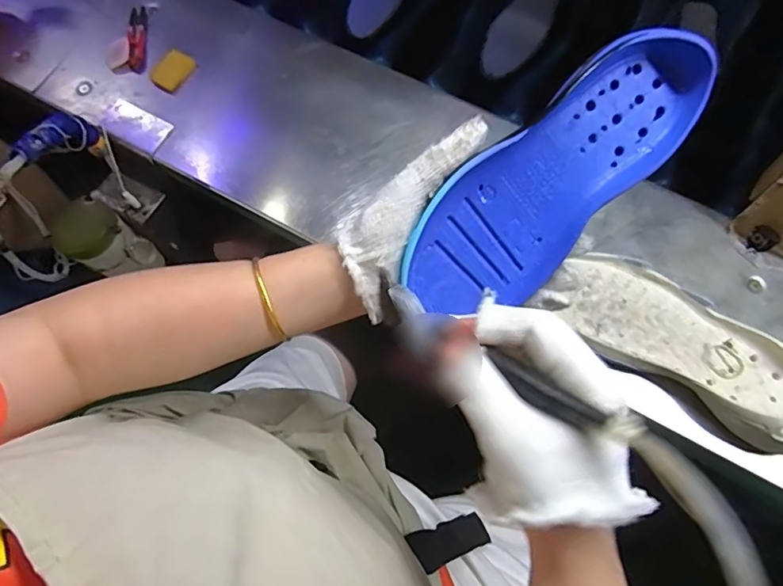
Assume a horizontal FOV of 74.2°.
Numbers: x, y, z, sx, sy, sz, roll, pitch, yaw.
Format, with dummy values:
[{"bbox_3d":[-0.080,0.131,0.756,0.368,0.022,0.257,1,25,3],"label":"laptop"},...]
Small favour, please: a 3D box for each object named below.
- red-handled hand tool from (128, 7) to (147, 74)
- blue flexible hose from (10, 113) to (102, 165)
[{"bbox_3d":[-0.323,-0.322,0.659,0.022,0.013,0.100,-8,71,-1],"label":"red-handled hand tool"},{"bbox_3d":[-0.349,-0.168,0.550,0.027,0.040,0.129,1,22,1],"label":"blue flexible hose"}]

